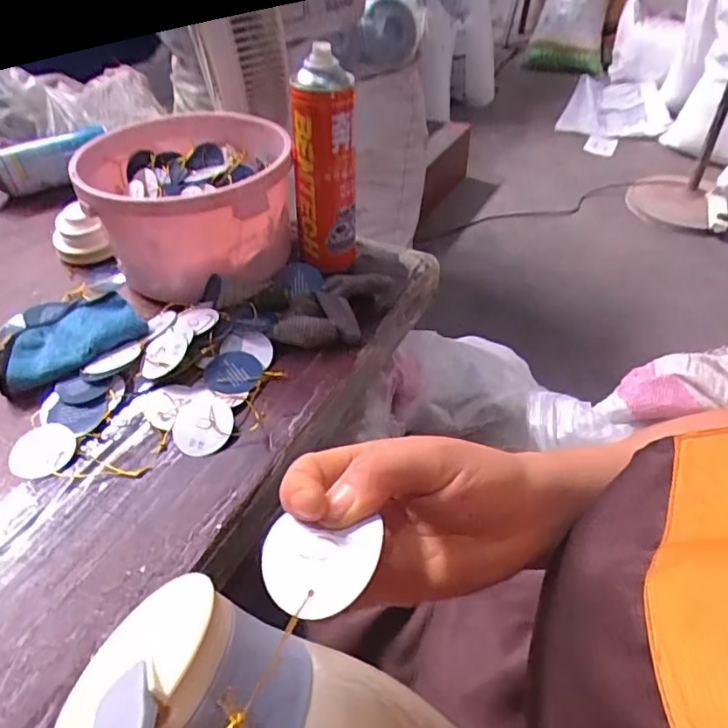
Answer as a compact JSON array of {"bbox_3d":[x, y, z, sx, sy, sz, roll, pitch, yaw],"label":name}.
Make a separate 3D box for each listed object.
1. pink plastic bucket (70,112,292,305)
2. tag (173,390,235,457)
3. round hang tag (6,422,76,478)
[{"bbox_3d":[-0.184,-0.180,0.613,0.196,0.118,0.217,-4,44,-5],"label":"pink plastic bucket"},{"bbox_3d":[-0.138,0.049,0.481,0.050,0.011,0.062,-14,45,-16],"label":"tag"},{"bbox_3d":[-0.264,0.071,0.463,0.044,0.004,0.051,13,50,7],"label":"round hang tag"}]

